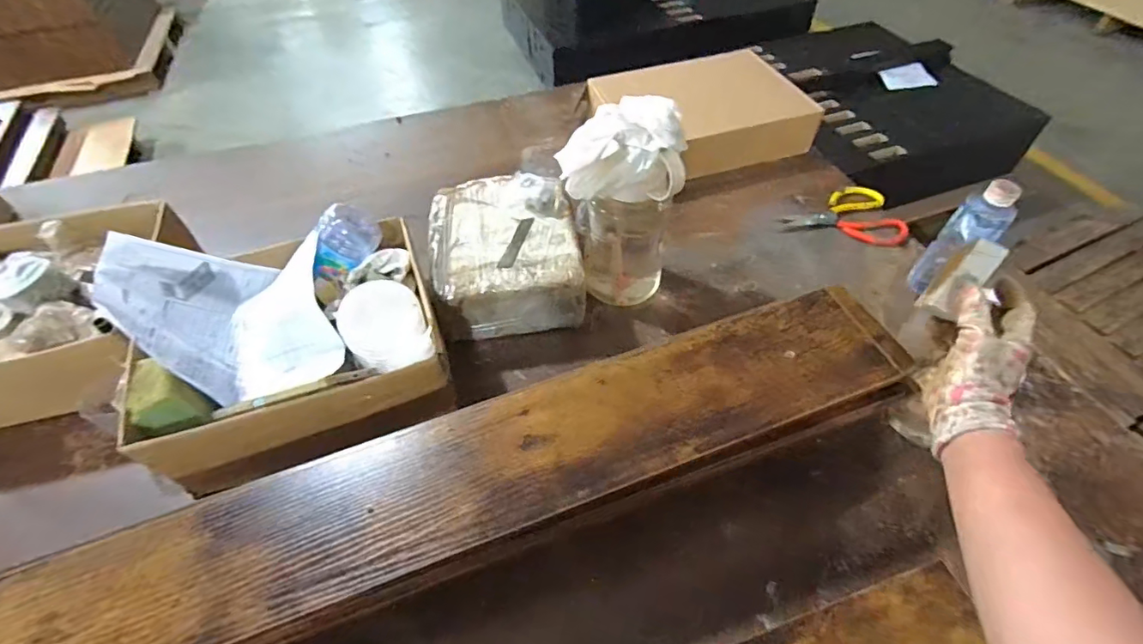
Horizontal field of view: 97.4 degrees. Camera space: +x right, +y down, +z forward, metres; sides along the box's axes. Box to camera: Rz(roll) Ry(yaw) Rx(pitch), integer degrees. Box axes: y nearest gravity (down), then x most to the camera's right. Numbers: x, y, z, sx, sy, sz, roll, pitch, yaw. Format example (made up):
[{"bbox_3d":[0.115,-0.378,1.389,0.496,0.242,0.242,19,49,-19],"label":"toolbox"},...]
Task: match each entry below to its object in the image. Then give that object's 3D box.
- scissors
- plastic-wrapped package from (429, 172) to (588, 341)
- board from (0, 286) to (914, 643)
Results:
[{"bbox_3d":[0.448,-0.185,0.837,0.192,0.021,0.119,10,53,10],"label":"scissors"},{"bbox_3d":[-0.089,-0.094,0.716,0.201,0.120,0.210,-11,52,-6],"label":"plastic-wrapped package"},{"bbox_3d":[-0.147,0.154,0.433,0.967,0.027,0.129,-17,53,-11],"label":"board"}]

